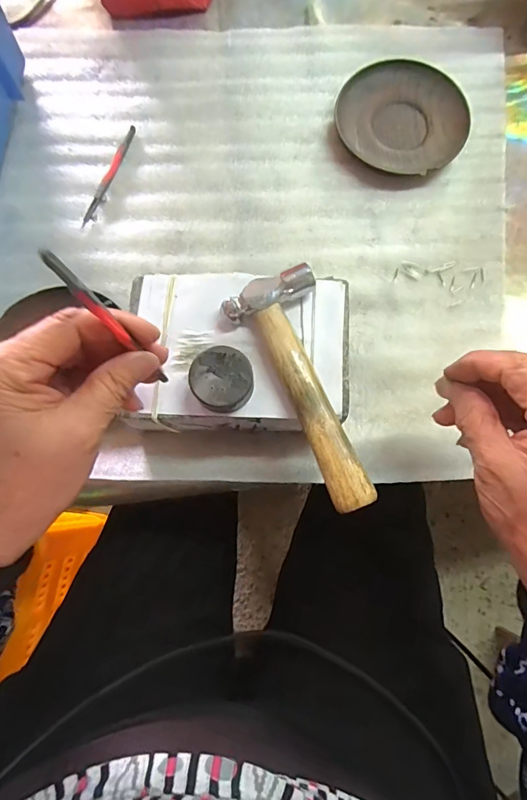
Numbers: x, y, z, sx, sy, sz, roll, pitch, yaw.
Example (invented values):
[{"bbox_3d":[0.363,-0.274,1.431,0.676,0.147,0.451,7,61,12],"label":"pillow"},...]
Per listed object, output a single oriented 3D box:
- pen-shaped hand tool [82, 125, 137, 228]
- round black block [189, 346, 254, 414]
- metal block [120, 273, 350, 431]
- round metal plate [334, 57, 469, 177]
[{"bbox_3d":[-0.132,-0.192,0.369,0.011,0.004,0.105,16,76,4],"label":"pen-shaped hand tool"},{"bbox_3d":[-0.025,-0.012,0.263,0.036,0.021,0.037,0,76,0],"label":"round black block"},{"bbox_3d":[-0.019,-0.027,0.300,0.148,0.065,0.106,2,76,1],"label":"metal block"},{"bbox_3d":[0.124,-0.251,0.383,0.112,0.016,0.104,0,76,0],"label":"round metal plate"}]

